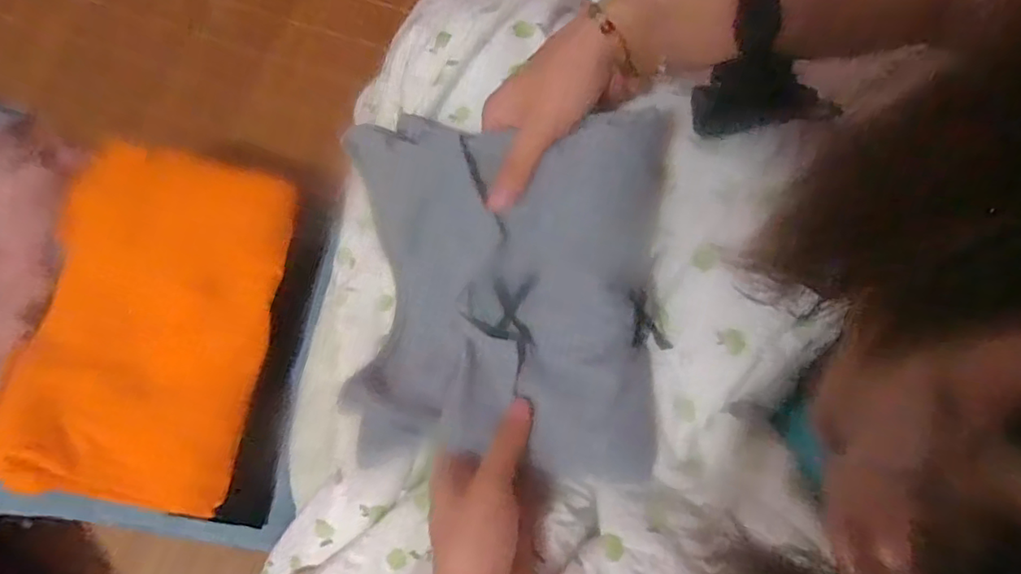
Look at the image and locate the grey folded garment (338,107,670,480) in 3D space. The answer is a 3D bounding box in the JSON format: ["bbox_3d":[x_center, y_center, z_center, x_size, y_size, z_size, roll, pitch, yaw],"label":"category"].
[{"bbox_3d":[-0.012,0.007,0.373,0.220,0.047,0.232,4,99,13],"label":"grey folded garment"}]

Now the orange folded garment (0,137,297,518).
[{"bbox_3d":[-0.285,0.028,0.462,0.164,0.021,0.276,16,78,-20],"label":"orange folded garment"}]

